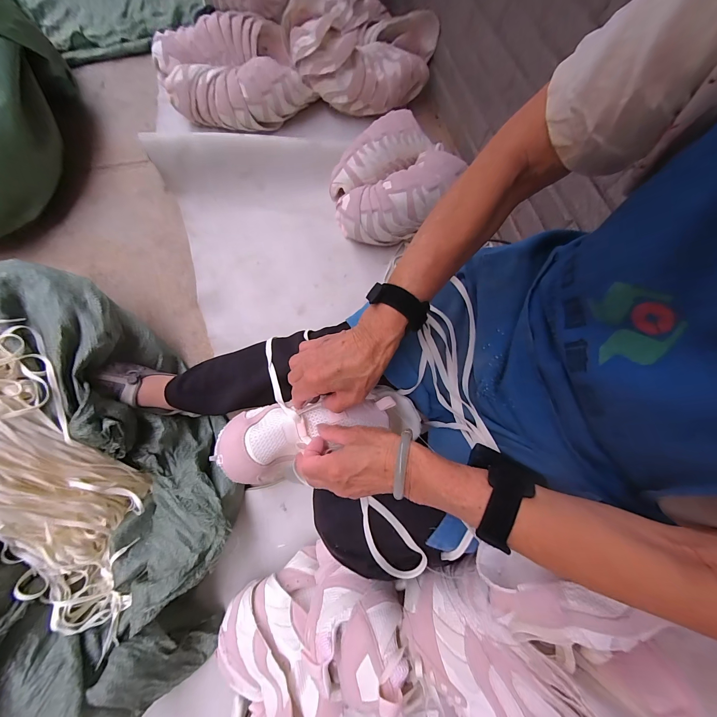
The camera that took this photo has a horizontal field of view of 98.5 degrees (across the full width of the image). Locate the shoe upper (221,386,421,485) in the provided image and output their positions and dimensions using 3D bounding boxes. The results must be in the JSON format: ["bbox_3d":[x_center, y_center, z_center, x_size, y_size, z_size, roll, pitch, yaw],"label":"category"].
[{"bbox_3d":[-0.038,0.081,0.377,0.247,0.057,0.078,-10,73,-18],"label":"shoe upper"}]

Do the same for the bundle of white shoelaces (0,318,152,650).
[{"bbox_3d":[-0.509,0.182,0.491,0.176,0.116,0.518,-21,103,-7],"label":"bundle of white shoelaces"}]

